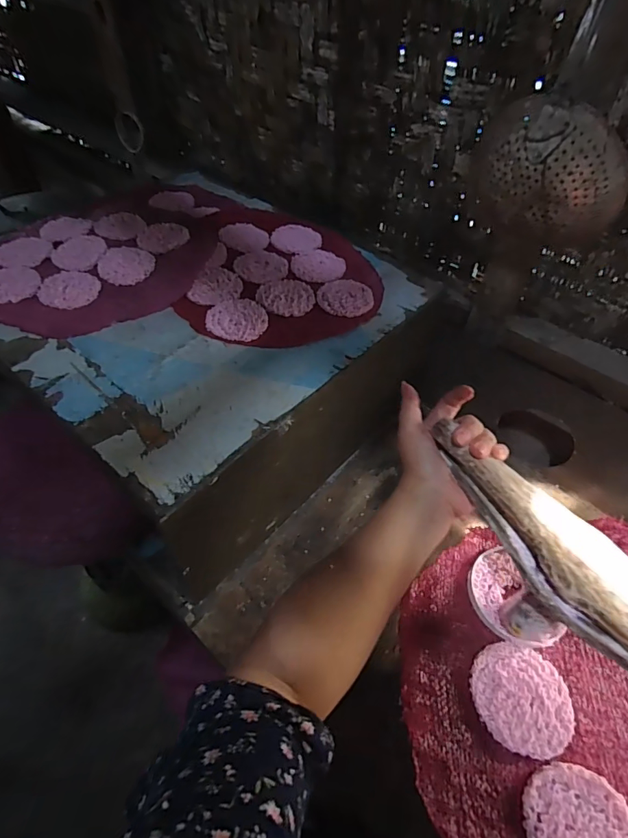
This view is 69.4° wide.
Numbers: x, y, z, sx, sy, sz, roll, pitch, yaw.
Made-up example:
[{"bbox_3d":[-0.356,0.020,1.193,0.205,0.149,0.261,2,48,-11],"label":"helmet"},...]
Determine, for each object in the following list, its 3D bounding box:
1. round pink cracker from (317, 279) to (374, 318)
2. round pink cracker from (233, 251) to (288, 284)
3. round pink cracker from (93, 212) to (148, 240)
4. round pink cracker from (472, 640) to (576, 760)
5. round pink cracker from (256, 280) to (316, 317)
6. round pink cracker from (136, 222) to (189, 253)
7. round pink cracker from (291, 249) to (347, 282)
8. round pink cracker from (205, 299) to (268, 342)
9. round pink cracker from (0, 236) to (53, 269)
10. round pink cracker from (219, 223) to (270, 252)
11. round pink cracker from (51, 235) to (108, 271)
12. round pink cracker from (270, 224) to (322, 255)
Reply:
[{"bbox_3d":[0.046,-0.177,0.654,0.078,0.005,0.080,4,50,-1],"label":"round pink cracker"},{"bbox_3d":[-0.081,-0.233,0.691,0.080,0.004,0.080,2,50,-2],"label":"round pink cracker"},{"bbox_3d":[-0.313,-0.314,0.732,0.077,0.004,0.093,-13,52,-14],"label":"round pink cracker"},{"bbox_3d":[0.167,0.222,0.363,0.077,0.004,0.076,2,50,-2],"label":"round pink cracker"},{"bbox_3d":[-0.039,-0.176,0.645,0.081,0.004,0.080,2,50,-2],"label":"round pink cracker"},{"bbox_3d":[-0.237,-0.285,0.712,0.066,0.011,0.077,34,56,22],"label":"round pink cracker"},{"bbox_3d":[0.007,-0.239,0.706,0.083,0.005,0.082,2,50,-2],"label":"round pink cracker"},{"bbox_3d":[-0.103,-0.134,0.611,0.079,0.009,0.083,0,50,-4],"label":"round pink cracker"},{"bbox_3d":[-0.442,-0.253,0.683,0.097,0.008,0.073,27,53,18],"label":"round pink cracker"},{"bbox_3d":[-0.114,-0.298,0.743,0.076,0.007,0.086,-18,54,-18],"label":"round pink cracker"},{"bbox_3d":[-0.353,-0.250,0.680,0.075,0.006,0.088,-1,50,-5],"label":"round pink cracker"},{"bbox_3d":[-0.031,-0.301,0.753,0.081,0.006,0.089,2,50,-2],"label":"round pink cracker"}]

